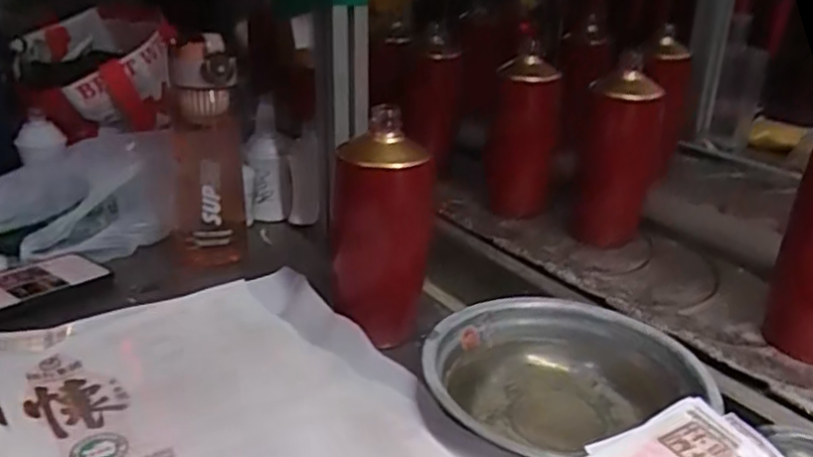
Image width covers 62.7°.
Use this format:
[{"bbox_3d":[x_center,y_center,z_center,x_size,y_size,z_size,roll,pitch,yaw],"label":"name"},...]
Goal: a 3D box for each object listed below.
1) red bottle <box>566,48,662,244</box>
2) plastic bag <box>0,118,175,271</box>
[{"bbox_3d":[0.232,-0.085,0.752,0.093,0.188,0.089,8,26,18],"label":"red bottle"},{"bbox_3d":[-0.372,-0.044,0.683,0.253,0.099,0.146,-12,27,-22],"label":"plastic bag"}]

